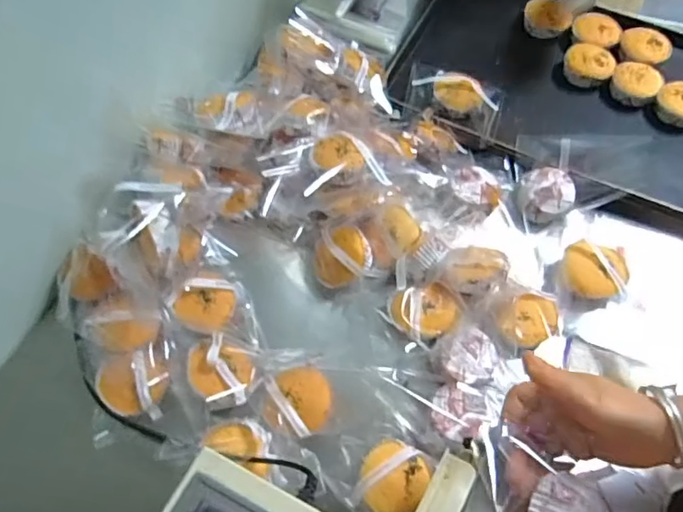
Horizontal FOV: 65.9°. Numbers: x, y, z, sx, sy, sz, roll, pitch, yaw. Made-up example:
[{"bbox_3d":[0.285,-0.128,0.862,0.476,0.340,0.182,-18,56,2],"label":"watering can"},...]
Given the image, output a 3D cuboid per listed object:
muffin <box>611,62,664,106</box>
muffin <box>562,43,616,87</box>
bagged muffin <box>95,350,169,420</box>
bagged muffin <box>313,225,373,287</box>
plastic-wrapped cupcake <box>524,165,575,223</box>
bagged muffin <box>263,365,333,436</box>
[{"bbox_3d":[0.481,-0.282,0.862,0.057,0.041,0.072,-35,67,-19],"label":"muffin"},{"bbox_3d":[0.414,-0.317,0.883,0.057,0.050,0.075,-30,65,-17],"label":"muffin"},{"bbox_3d":[-0.242,0.151,0.615,0.073,0.035,0.066,14,61,6],"label":"bagged muffin"},{"bbox_3d":[0.002,0.006,0.698,0.074,0.062,0.067,-6,61,-5],"label":"bagged muffin"},{"bbox_3d":[0.299,-0.093,0.760,0.060,0.052,0.070,1,60,-1],"label":"plastic-wrapped cupcake"},{"bbox_3d":[-0.053,0.171,0.624,0.075,0.032,0.074,14,67,-11],"label":"bagged muffin"}]

